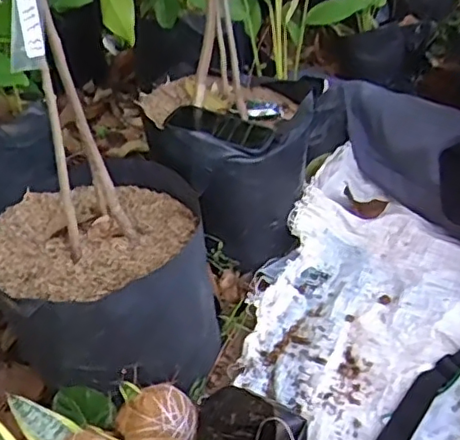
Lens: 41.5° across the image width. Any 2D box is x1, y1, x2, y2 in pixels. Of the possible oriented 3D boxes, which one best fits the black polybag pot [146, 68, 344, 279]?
[{"bbox_3d":[0.011,-0.086,0.986,0.258,0.232,0.237,-3,38,3],"label":"black polybag pot"}]

